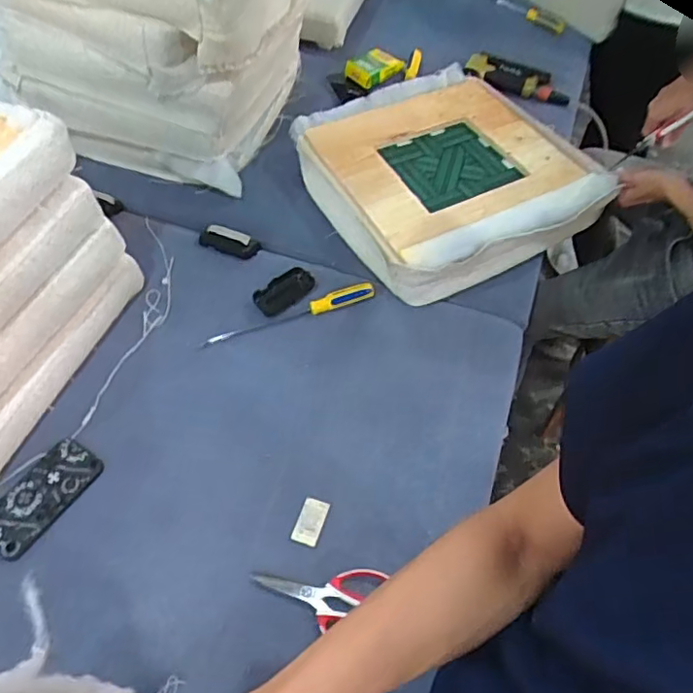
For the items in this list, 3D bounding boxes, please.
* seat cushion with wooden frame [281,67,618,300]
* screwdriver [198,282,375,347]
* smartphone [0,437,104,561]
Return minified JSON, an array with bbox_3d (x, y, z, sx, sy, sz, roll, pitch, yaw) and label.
[{"bbox_3d":[0.202,-0.349,1.110,0.498,0.115,0.464,-21,59,-16],"label":"seat cushion with wooden frame"},{"bbox_3d":[-0.094,-0.057,0.974,0.302,0.024,0.033,-16,58,-13],"label":"screwdriver"},{"bbox_3d":[-0.418,0.205,0.798,0.089,0.013,0.162,27,59,16],"label":"smartphone"}]

